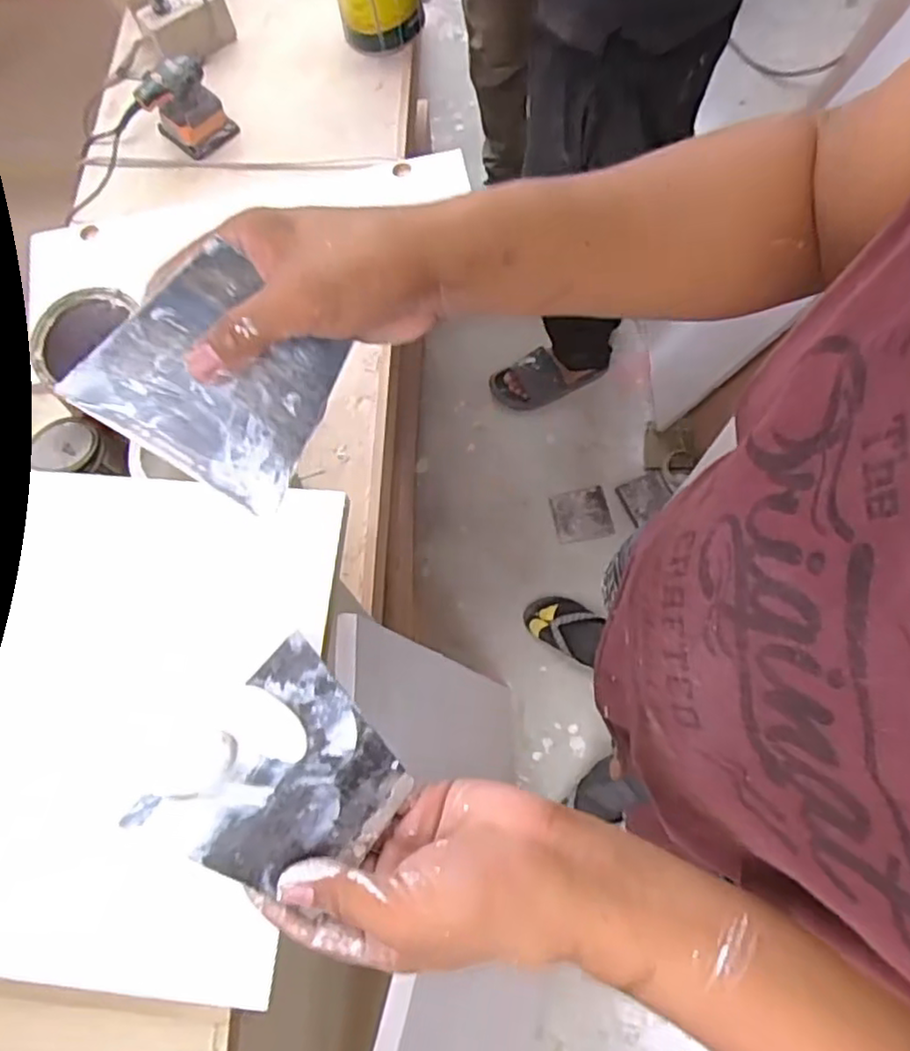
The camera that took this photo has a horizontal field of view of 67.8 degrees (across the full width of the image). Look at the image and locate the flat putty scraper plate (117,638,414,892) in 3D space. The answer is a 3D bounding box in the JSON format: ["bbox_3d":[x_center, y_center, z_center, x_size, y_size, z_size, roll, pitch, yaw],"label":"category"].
[{"bbox_3d":[-0.078,0.124,0.322,0.094,0.005,0.103,44,67,-7],"label":"flat putty scraper plate"}]

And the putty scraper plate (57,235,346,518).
[{"bbox_3d":[-0.108,-0.068,0.317,0.100,0.004,0.091,35,97,-23],"label":"putty scraper plate"}]

